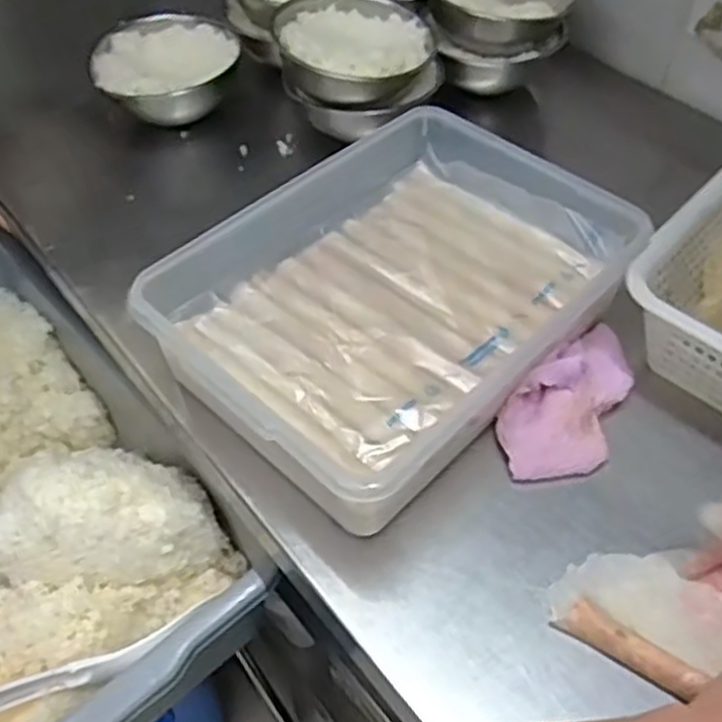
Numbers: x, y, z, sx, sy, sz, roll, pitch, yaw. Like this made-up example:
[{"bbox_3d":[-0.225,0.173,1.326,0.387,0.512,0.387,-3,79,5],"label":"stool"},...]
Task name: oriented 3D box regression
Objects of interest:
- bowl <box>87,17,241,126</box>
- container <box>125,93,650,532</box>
[{"bbox_3d":[-0.221,-0.329,0.861,0.156,0.072,0.124,-25,54,-18],"label":"bowl"},{"bbox_3d":[0.031,-0.051,0.632,0.239,0.092,0.350,35,60,27],"label":"container"}]

